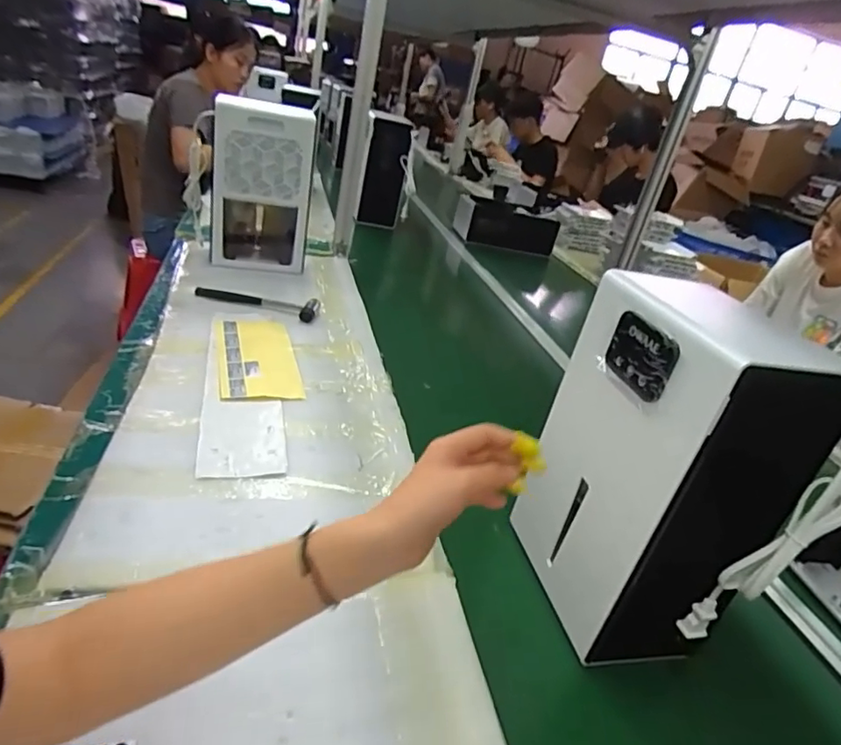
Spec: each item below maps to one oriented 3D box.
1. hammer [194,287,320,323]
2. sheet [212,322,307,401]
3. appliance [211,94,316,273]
[{"bbox_3d":[-0.329,-0.142,1.143,0.249,0.041,0.062,14,27,1],"label":"hammer"},{"bbox_3d":[-0.277,-0.028,0.948,0.127,0.009,0.269,-1,30,-20],"label":"sheet"},{"bbox_3d":[-0.369,-0.454,1.353,0.210,0.346,0.288,7,28,-12],"label":"appliance"}]

